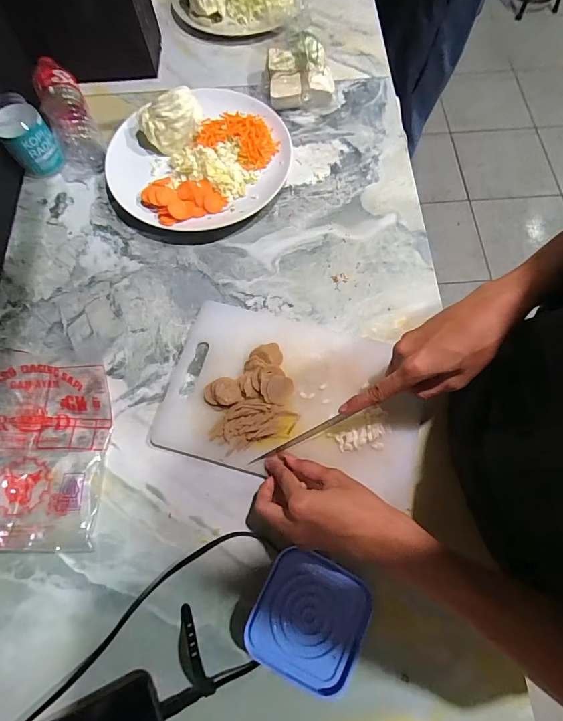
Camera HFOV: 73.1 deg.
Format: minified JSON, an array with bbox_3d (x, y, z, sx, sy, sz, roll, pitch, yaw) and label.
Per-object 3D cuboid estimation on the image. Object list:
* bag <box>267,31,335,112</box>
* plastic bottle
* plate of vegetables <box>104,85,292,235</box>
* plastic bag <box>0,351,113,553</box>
[{"bbox_3d":[0.028,-0.449,0.598,0.095,0.061,0.096,-9,70,-2],"label":"bag"},{"bbox_3d":[-0.322,-0.369,0.572,0.061,0.070,0.193,-26,72,-8],"label":"plastic bottle"},{"bbox_3d":[-0.115,-0.296,0.543,0.259,0.073,0.229,-21,71,-7],"label":"plate of vegetables"},{"bbox_3d":[-0.293,0.094,0.430,0.177,0.030,0.220,-1,70,0],"label":"plastic bag"}]

